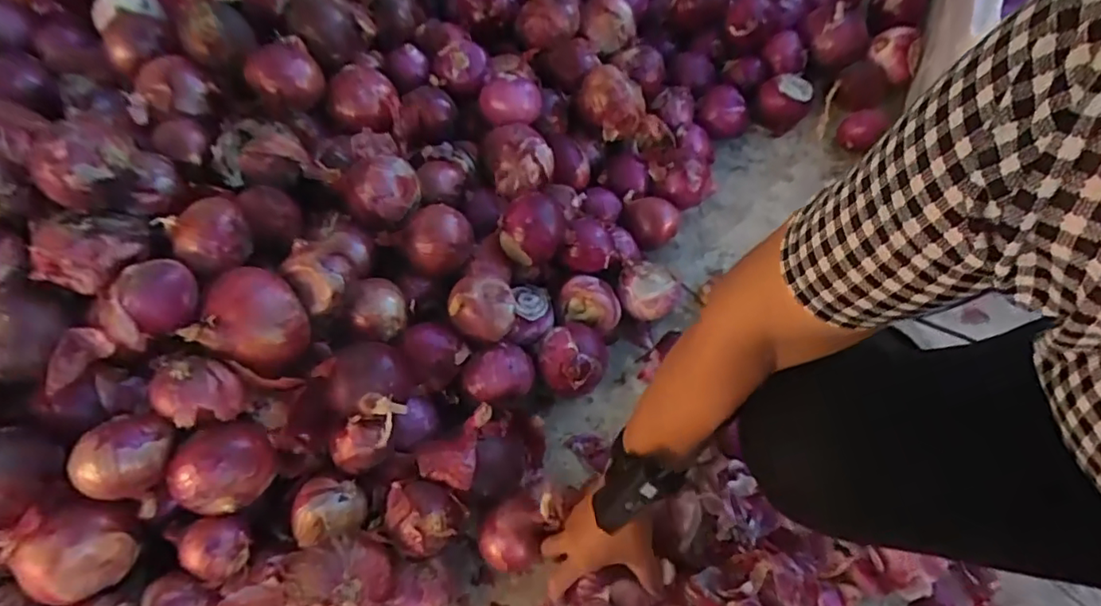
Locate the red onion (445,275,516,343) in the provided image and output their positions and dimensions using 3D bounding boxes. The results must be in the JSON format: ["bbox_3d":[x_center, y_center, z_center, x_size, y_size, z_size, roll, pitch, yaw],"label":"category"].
[{"bbox_3d":[-0.082,0.007,0.726,0.070,0.077,0.081,-2,59,3],"label":"red onion"}]

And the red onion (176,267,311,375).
[{"bbox_3d":[-0.317,0.021,0.620,0.094,0.071,0.105,38,69,23],"label":"red onion"}]

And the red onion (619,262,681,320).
[{"bbox_3d":[0.140,-0.016,0.829,0.079,0.069,0.081,-2,58,2],"label":"red onion"}]

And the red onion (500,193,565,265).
[{"bbox_3d":[-0.019,-0.092,0.760,0.087,0.083,0.068,-35,63,-15],"label":"red onion"}]

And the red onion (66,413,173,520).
[{"bbox_3d":[-0.403,0.151,0.566,0.065,0.075,0.082,20,63,15],"label":"red onion"}]

